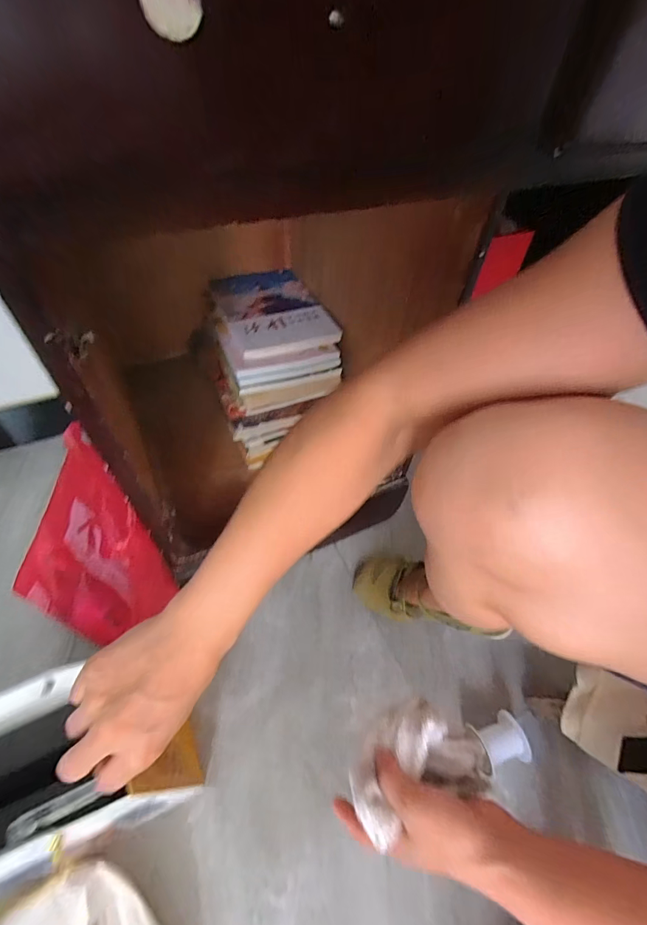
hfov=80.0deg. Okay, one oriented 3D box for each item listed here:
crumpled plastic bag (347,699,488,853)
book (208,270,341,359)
[{"bbox_3d":[0.076,0.240,0.315,0.113,0.032,0.071,-13,56,-11],"label":"crumpled plastic bag"},{"bbox_3d":[-0.094,-0.266,0.666,0.180,0.023,0.224,-16,54,-16],"label":"book"}]

